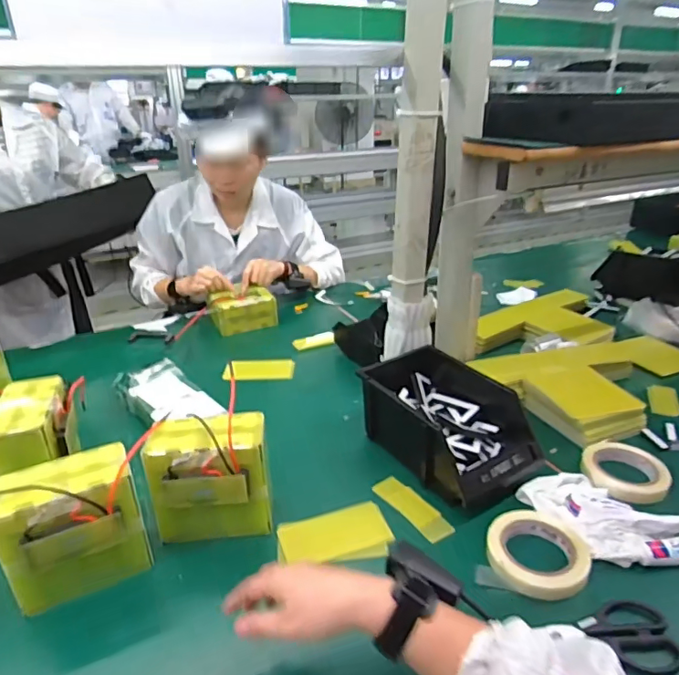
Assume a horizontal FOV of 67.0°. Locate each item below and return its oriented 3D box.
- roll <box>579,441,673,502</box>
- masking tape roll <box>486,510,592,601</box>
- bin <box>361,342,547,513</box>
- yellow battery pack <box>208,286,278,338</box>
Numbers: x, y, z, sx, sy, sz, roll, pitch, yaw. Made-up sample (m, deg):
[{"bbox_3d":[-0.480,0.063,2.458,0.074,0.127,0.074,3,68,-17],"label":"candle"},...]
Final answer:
[{"bbox_3d":[0.421,0.195,0.763,0.113,0.025,0.113,-1,26,0],"label":"roll"},{"bbox_3d":[0.239,0.256,0.622,0.114,0.025,0.113,-1,26,0],"label":"masking tape roll"},{"bbox_3d":[0.160,0.128,0.788,0.181,0.115,0.252,-18,31,-32],"label":"bin"},{"bbox_3d":[-0.233,-0.066,1.243,0.154,0.079,0.097,-9,27,-16],"label":"yellow battery pack"}]

